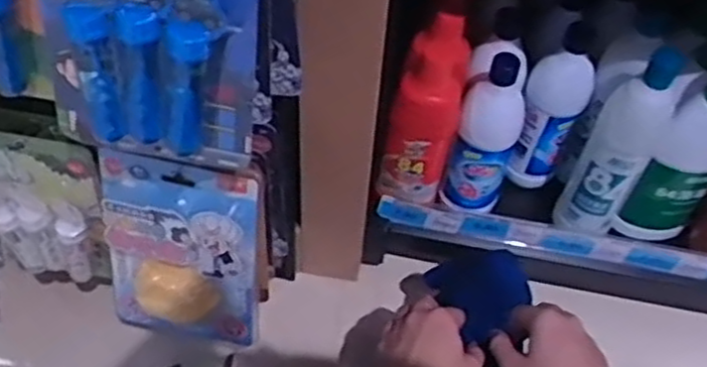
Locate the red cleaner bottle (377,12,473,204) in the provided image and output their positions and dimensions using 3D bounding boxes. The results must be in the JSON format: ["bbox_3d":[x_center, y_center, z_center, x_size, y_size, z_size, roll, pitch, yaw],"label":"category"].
[{"bbox_3d":[0.074,-0.073,0.753,0.067,0.206,0.082,13,54,6],"label":"red cleaner bottle"}]

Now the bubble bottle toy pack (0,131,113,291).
[{"bbox_3d":[-0.289,0.031,0.685,0.132,0.194,0.042,15,54,8],"label":"bubble bottle toy pack"}]

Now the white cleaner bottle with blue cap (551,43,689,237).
[{"bbox_3d":[0.271,-0.037,0.741,0.068,0.233,0.068,26,56,15],"label":"white cleaner bottle with blue cap"}]

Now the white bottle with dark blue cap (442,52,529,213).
[{"bbox_3d":[0.143,-0.057,0.757,0.064,0.193,0.077,18,54,9],"label":"white bottle with dark blue cap"}]

